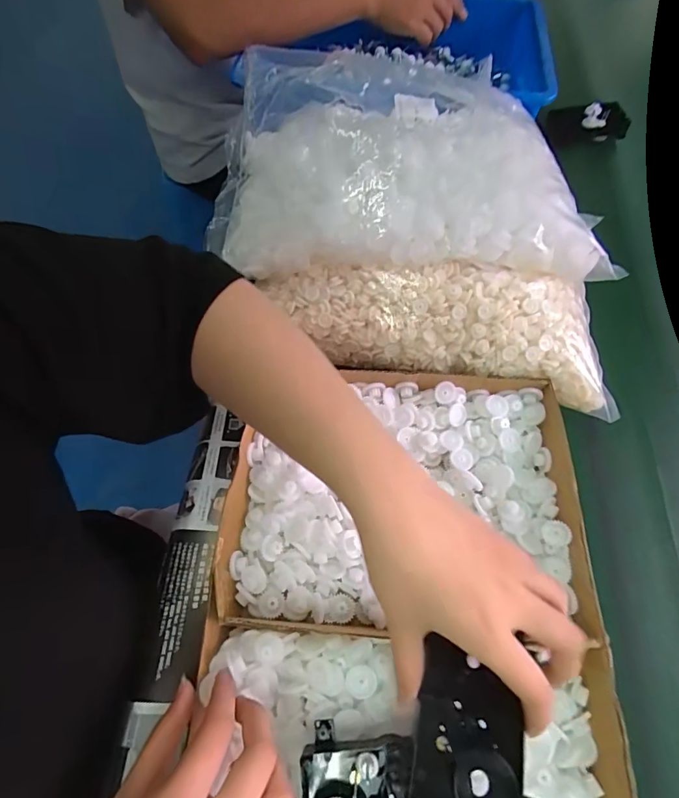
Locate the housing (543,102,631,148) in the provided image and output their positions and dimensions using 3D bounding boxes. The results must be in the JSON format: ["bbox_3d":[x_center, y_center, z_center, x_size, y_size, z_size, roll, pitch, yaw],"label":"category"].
[{"bbox_3d":[0.349,-0.392,0.603,0.109,0.053,0.048,22,62,33],"label":"housing"}]

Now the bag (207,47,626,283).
[{"bbox_3d":[0.056,-0.225,0.399,0.360,0.108,0.224,1,62,0],"label":"bag"}]

